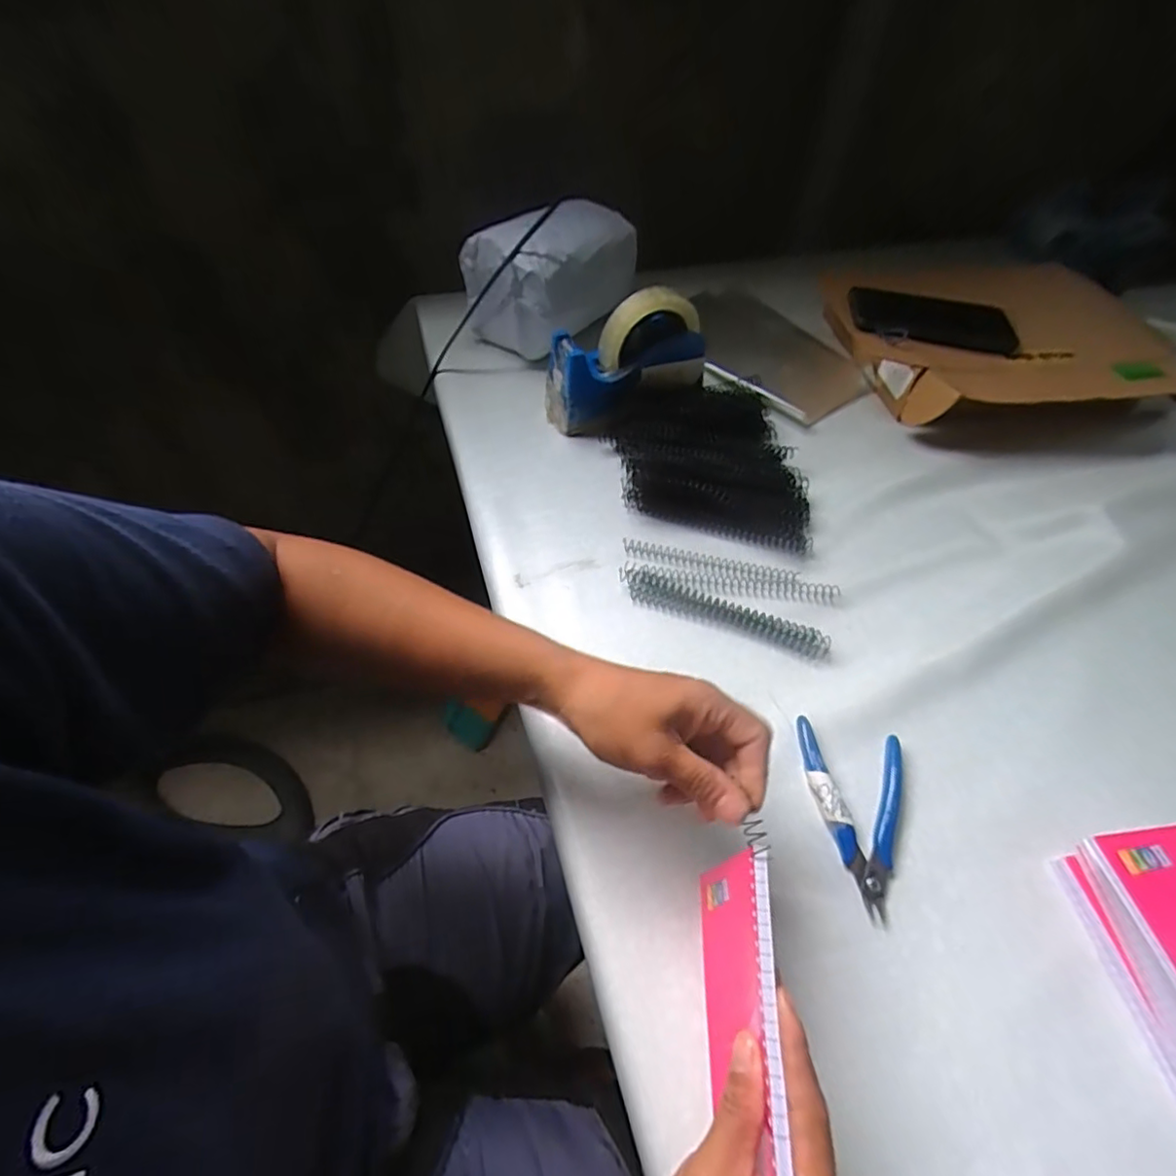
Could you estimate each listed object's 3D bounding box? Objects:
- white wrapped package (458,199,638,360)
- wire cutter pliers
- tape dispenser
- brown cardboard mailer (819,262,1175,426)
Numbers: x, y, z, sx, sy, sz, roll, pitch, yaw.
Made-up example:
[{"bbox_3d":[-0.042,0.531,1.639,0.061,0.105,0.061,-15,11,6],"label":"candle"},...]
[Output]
[{"bbox_3d":[-0.040,-0.354,0.684,0.139,0.129,0.176,31,58,19],"label":"white wrapped package"},{"bbox_3d":[0.175,0.148,0.394,0.072,0.013,0.119,13,54,8],"label":"wire cutter pliers"},{"bbox_3d":[0.042,-0.219,0.592,0.165,0.120,0.060,-10,54,-9],"label":"tape dispenser"},{"bbox_3d":[0.459,-0.276,0.671,0.341,0.084,0.244,-6,54,-7],"label":"brown cardboard mailer"}]

